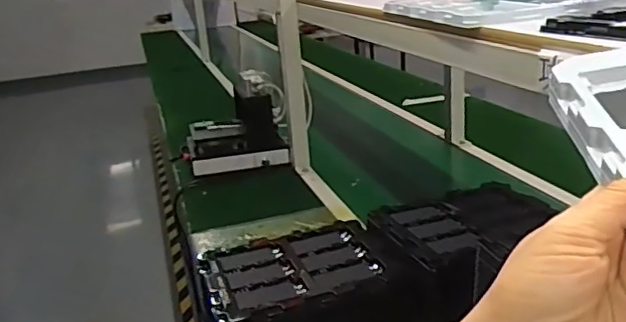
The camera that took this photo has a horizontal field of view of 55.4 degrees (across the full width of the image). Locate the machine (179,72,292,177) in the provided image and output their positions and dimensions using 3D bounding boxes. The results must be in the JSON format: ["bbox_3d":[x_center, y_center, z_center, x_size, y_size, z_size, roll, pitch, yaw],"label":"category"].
[{"bbox_3d":[-0.211,-0.096,1.567,0.258,0.230,0.164,-12,20,-19],"label":"machine"}]

